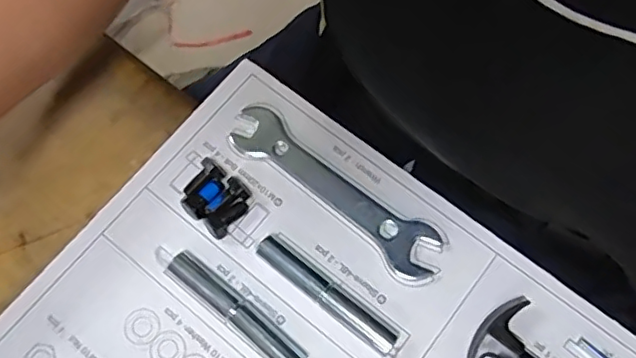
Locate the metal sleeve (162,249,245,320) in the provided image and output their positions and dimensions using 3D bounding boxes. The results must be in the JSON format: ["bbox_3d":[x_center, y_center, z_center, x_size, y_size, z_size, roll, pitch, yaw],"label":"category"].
[{"bbox_3d":[-0.068,0.061,0.350,0.047,0.012,0.019,35,75,12],"label":"metal sleeve"}]

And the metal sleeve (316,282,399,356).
[{"bbox_3d":[0.023,0.080,0.341,0.049,0.014,0.017,37,75,12],"label":"metal sleeve"}]

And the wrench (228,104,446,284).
[{"bbox_3d":[0.010,0.006,0.369,0.151,0.009,0.035,38,75,12],"label":"wrench"}]

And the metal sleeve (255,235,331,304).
[{"bbox_3d":[-0.014,0.052,0.351,0.048,0.016,0.018,37,75,12],"label":"metal sleeve"}]

